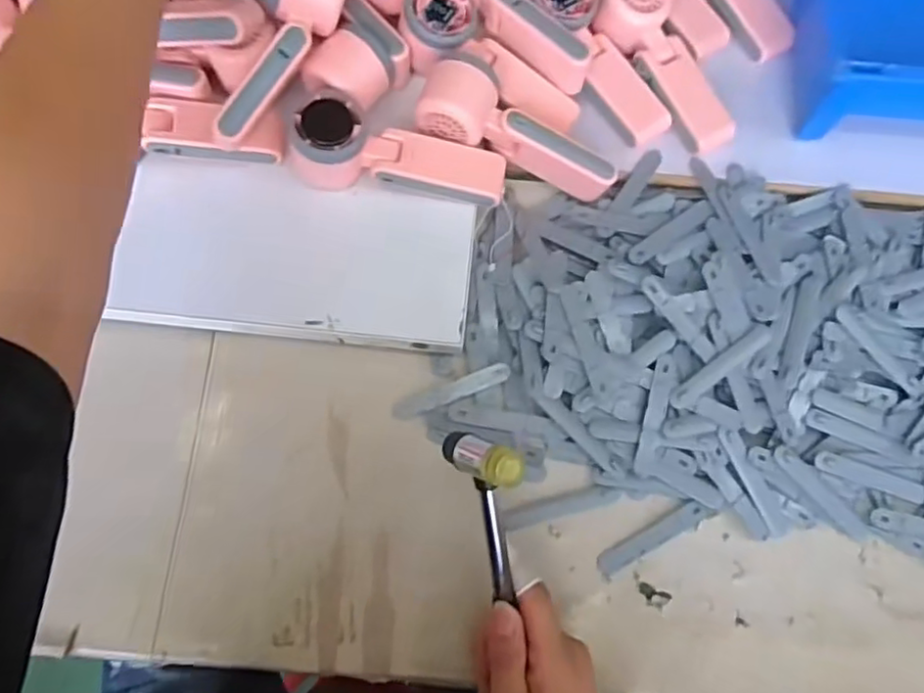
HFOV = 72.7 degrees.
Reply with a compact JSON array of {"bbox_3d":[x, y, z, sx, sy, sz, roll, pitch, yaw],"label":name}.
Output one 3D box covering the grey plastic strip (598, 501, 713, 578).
[{"bbox_3d":[0.145,0.145,0.478,0.093,0.004,0.019,-30,75,-5],"label":"grey plastic strip"}]

